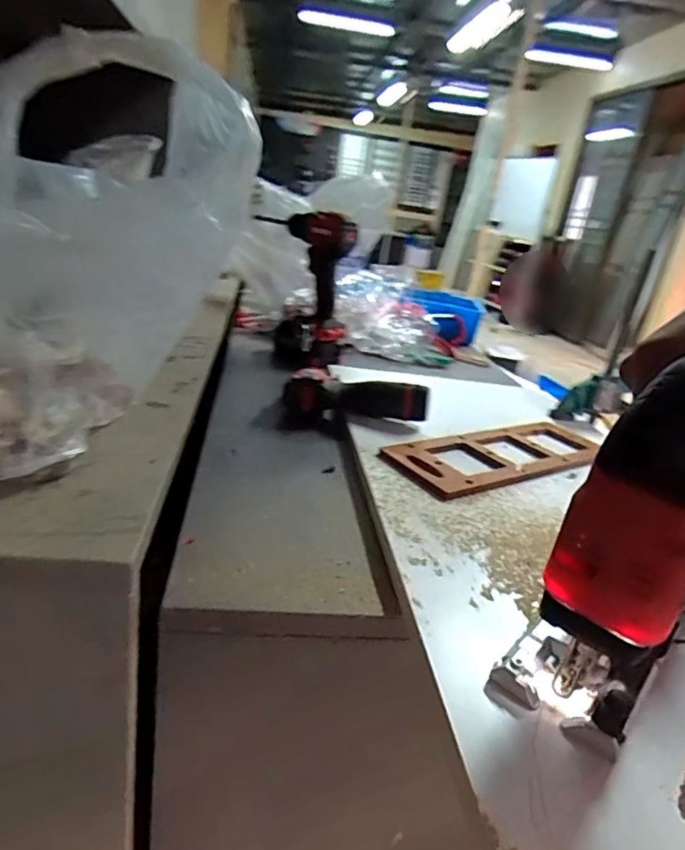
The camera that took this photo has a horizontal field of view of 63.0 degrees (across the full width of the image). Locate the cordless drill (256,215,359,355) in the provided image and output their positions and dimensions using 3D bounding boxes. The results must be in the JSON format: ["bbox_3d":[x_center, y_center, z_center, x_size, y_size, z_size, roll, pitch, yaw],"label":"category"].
[{"bbox_3d":[-0.068,-0.235,0.972,0.144,0.246,0.094,0,23,-21],"label":"cordless drill"}]

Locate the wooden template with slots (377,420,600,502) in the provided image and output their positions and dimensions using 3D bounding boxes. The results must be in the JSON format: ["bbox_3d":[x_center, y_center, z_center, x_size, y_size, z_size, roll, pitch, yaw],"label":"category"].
[{"bbox_3d":[0.197,0.030,0.680,0.313,0.011,0.114,-6,26,-34],"label":"wooden template with slots"}]

